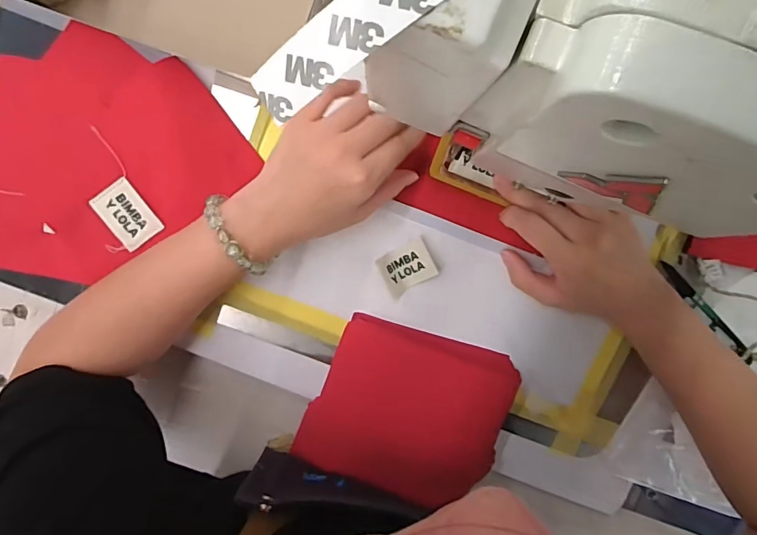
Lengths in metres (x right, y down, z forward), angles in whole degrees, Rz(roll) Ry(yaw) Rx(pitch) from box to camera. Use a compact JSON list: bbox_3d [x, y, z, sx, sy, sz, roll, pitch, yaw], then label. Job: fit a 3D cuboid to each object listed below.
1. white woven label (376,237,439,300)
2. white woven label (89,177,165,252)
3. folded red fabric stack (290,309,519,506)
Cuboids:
[{"bbox_3d":[0.024,0.001,0.360,0.043,0.012,0.036,-28,95,10],"label":"white woven label"},{"bbox_3d":[-0.199,-0.042,0.349,0.034,0.004,0.049,-36,101,-3],"label":"white woven label"},{"bbox_3d":[0.026,0.125,0.375,0.162,0.024,0.139,17,97,-5],"label":"folded red fabric stack"}]

